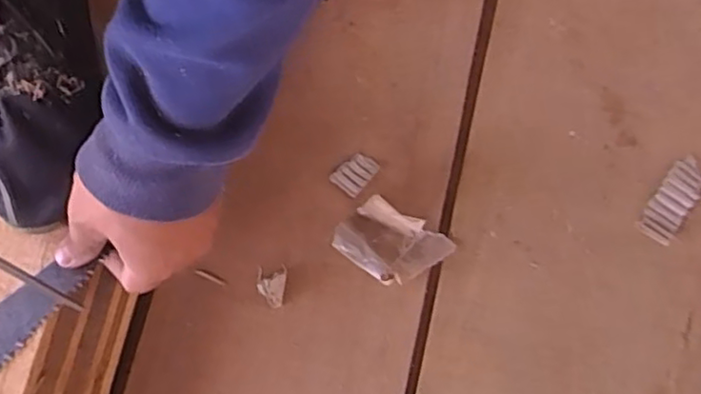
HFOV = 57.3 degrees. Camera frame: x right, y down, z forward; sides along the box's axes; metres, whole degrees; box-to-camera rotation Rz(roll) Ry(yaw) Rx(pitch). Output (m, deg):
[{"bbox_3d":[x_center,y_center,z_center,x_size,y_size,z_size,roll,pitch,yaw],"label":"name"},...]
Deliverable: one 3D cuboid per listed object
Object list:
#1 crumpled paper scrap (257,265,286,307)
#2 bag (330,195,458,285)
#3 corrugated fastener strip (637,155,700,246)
[{"bbox_3d":[-0.056,0.061,0.444,0.020,0.005,0.028,6,77,2],"label":"crumpled paper scrap"},{"bbox_3d":[0.028,0.030,0.440,0.068,0.025,0.055,39,80,9],"label":"bag"},{"bbox_3d":[0.229,0.001,0.452,0.024,0.008,0.064,33,80,8],"label":"corrugated fastener strip"}]

